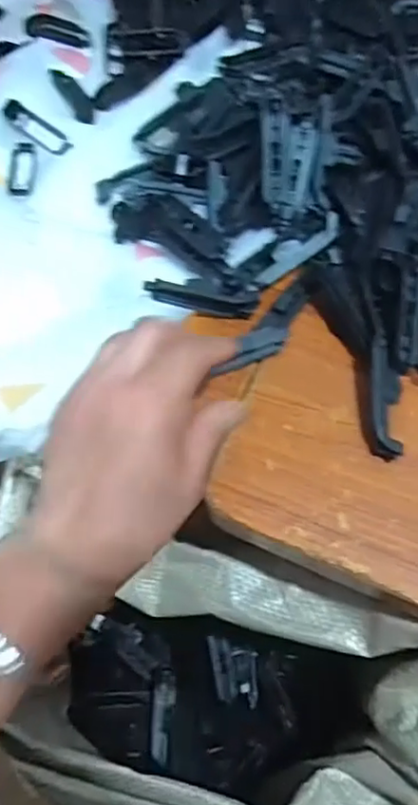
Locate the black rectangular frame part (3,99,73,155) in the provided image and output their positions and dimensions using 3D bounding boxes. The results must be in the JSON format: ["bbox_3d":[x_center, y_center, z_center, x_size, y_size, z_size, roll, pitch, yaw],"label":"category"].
[{"bbox_3d":[-0.129,-0.210,0.470,0.058,0.012,0.020,37,71,0],"label":"black rectangular frame part"}]

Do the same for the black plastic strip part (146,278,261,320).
[{"bbox_3d":[-0.004,-0.068,0.409,0.075,0.015,0.013,8,65,-12],"label":"black plastic strip part"}]

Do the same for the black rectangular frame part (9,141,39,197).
[{"bbox_3d":[-0.138,-0.174,0.459,0.021,0.008,0.053,-3,65,0],"label":"black rectangular frame part"}]

